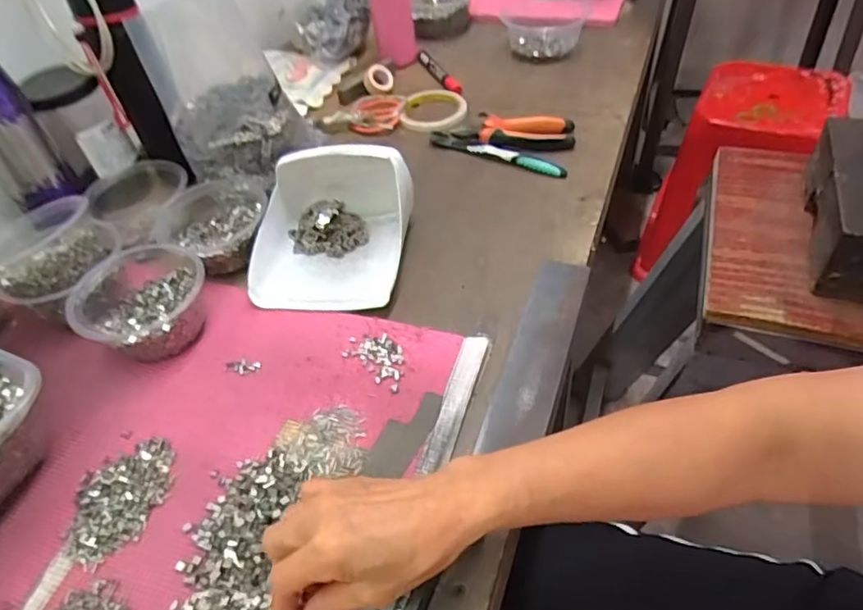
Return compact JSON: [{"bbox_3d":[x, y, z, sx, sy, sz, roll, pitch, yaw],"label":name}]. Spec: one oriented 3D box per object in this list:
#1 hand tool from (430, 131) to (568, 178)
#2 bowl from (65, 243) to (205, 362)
[{"bbox_3d":[0.076,-0.191,0.716,0.189,0.014,0.019,25,54,26],"label":"hand tool"},{"bbox_3d":[-0.271,-0.003,0.543,0.120,0.052,0.114,-3,47,3],"label":"bowl"}]

